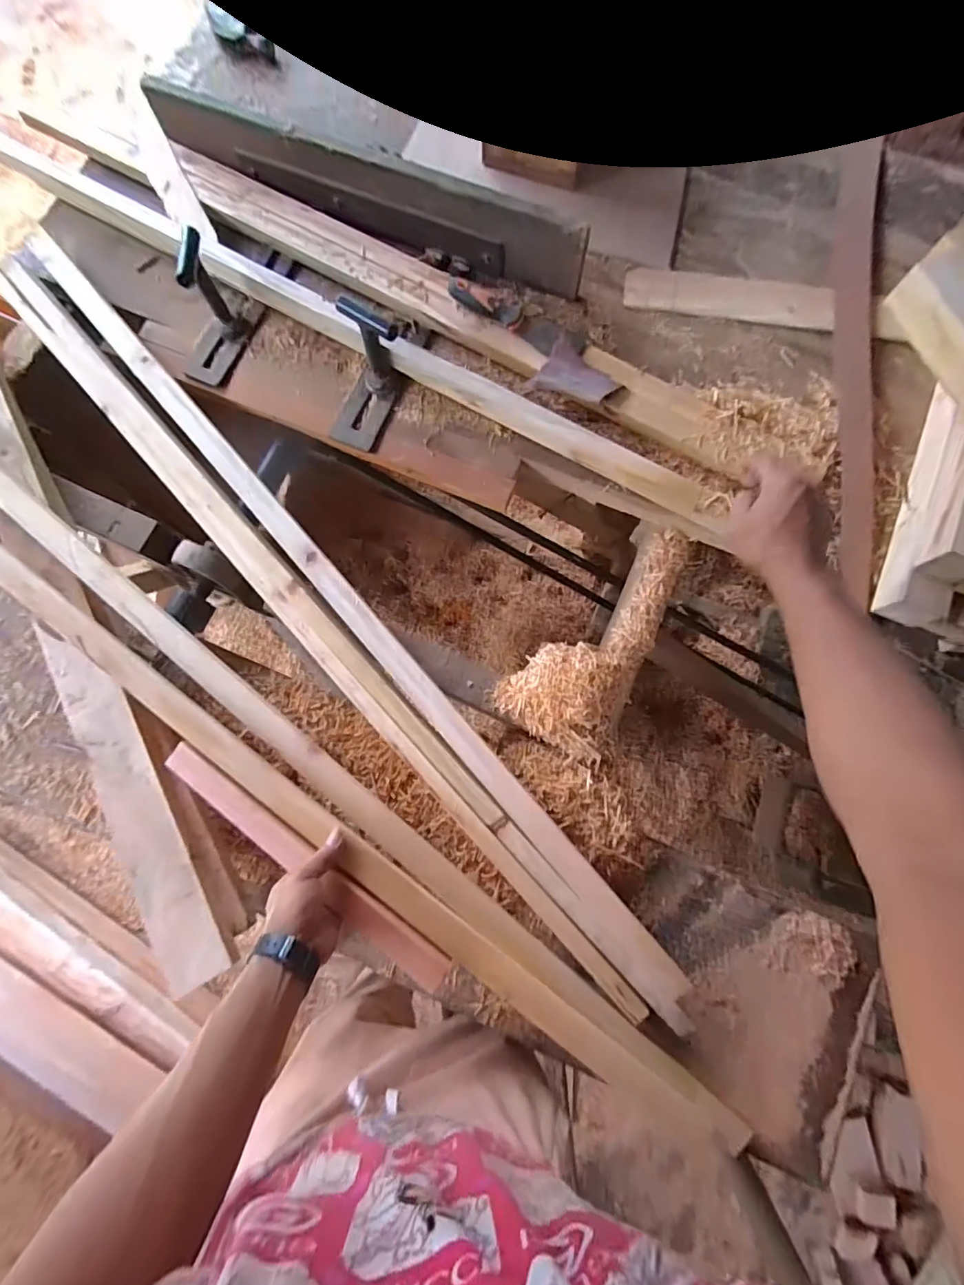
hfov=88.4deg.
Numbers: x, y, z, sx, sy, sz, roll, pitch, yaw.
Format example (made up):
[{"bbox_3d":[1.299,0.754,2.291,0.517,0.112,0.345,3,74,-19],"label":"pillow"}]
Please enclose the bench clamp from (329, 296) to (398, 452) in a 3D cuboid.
[{"bbox_3d":[-0.152,-0.333,0.626,0.075,0.118,0.127,23,79,7],"label":"bench clamp"}]

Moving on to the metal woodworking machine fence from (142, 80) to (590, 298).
[{"bbox_3d":[-0.175,-0.649,0.701,0.679,0.100,0.031,26,79,7],"label":"metal woodworking machine fence"}]

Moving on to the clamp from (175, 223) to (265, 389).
[{"bbox_3d":[-0.371,-0.443,0.661,0.067,0.106,0.148,18,79,6],"label":"clamp"}]

